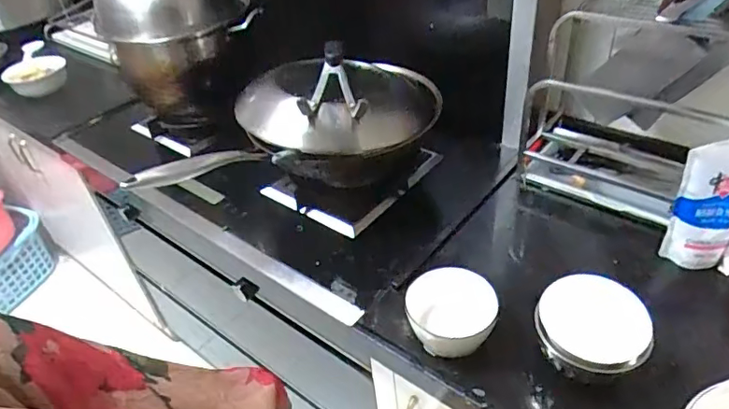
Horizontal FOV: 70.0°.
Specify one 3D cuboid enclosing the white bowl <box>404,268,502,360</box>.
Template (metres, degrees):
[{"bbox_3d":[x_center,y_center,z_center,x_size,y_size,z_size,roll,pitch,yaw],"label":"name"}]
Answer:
[{"bbox_3d":[0.110,0.140,0.665,0.109,0.062,0.102,-1,39,7],"label":"white bowl"}]

